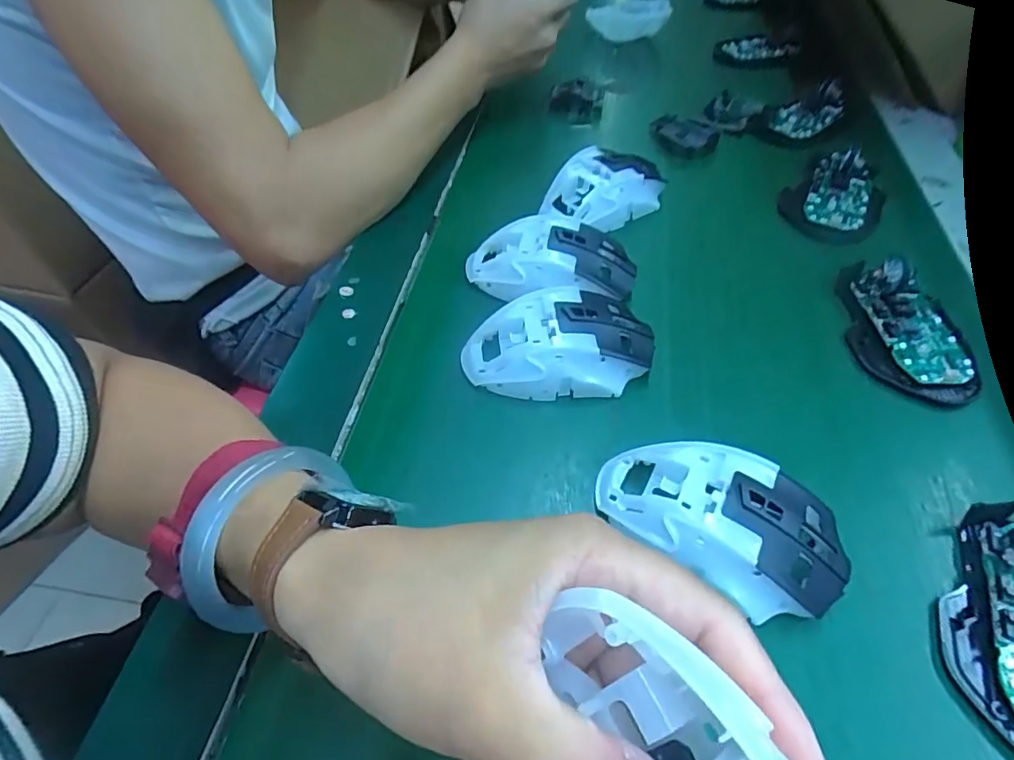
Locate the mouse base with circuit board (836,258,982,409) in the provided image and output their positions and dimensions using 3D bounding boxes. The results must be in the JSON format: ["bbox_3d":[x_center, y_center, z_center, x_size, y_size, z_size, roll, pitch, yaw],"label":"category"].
[{"bbox_3d":[0.263,-0.036,0.358,0.068,0.022,0.110,9,52,8],"label":"mouse base with circuit board"}]

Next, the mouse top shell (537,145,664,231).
[{"bbox_3d":[0.076,-0.155,0.441,0.104,0.030,0.062,-17,53,-13],"label":"mouse top shell"}]

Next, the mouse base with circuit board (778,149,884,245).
[{"bbox_3d":[0.270,-0.155,0.450,0.073,0.023,0.097,27,57,20],"label":"mouse base with circuit board"}]

